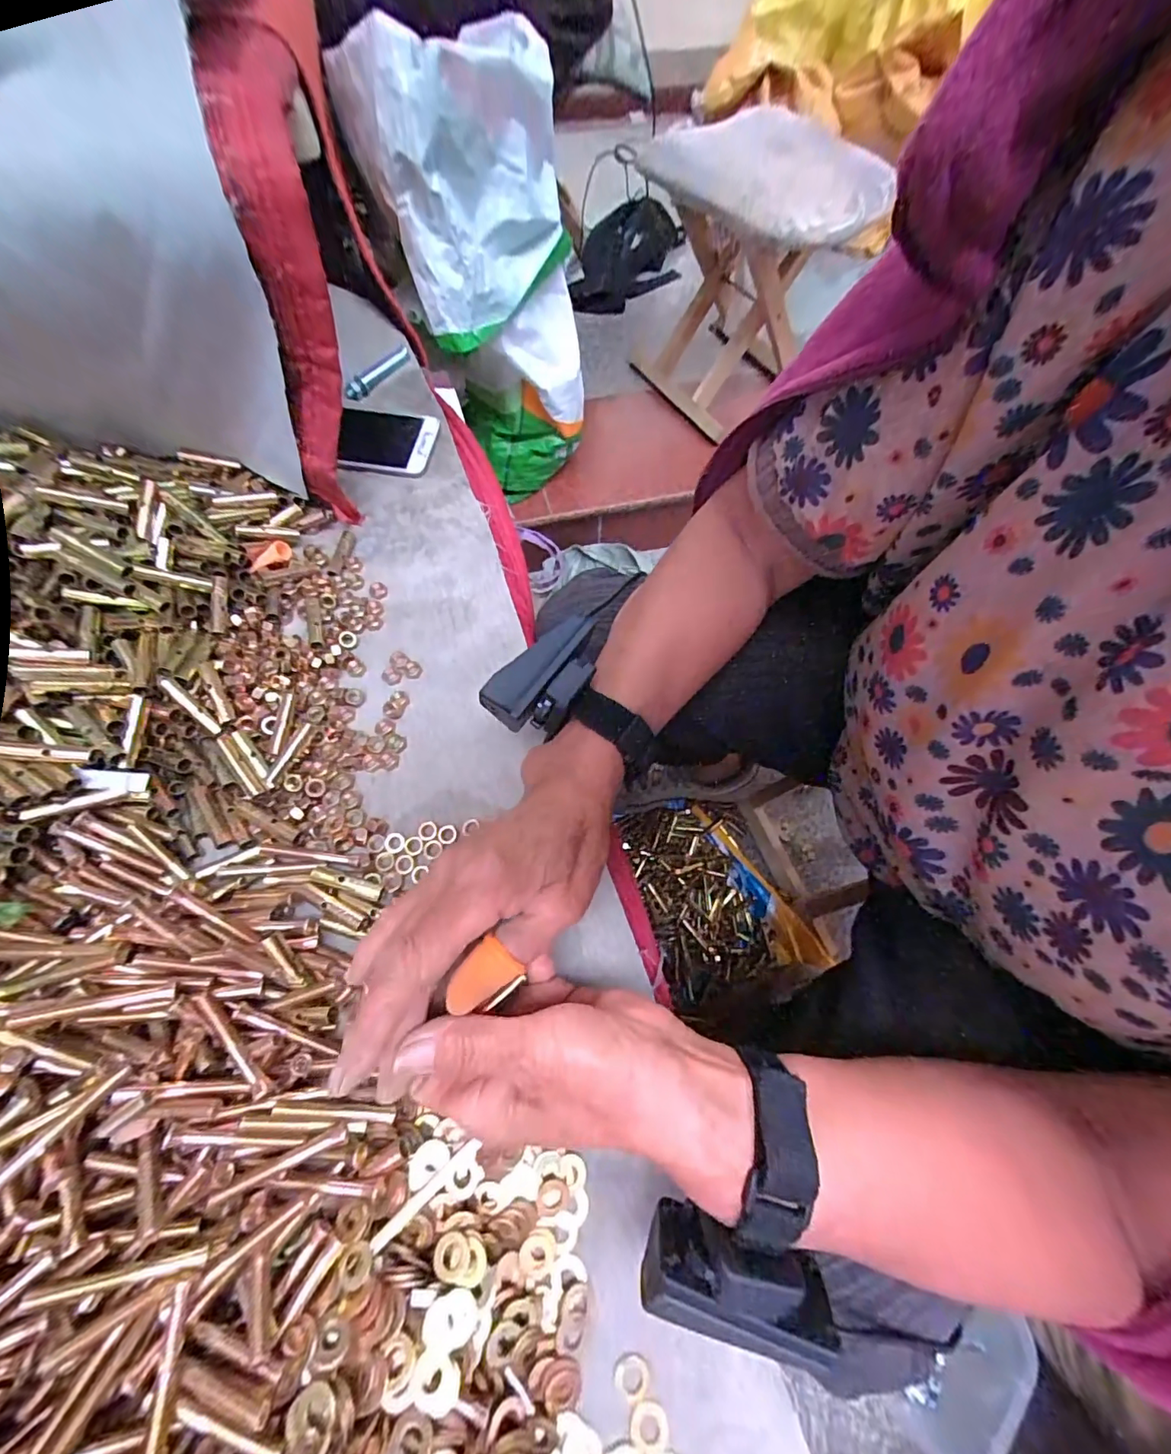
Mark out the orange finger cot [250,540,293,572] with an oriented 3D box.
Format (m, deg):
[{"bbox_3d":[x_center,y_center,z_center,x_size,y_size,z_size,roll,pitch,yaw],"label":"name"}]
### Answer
[{"bbox_3d":[-0.243,-0.132,0.385,0.033,0.011,0.015,-36,71,-17],"label":"orange finger cot"}]

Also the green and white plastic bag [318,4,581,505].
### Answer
[{"bbox_3d":[-0.122,-0.554,0.657,0.221,0.436,0.197,-19,67,-10],"label":"green and white plastic bag"}]

